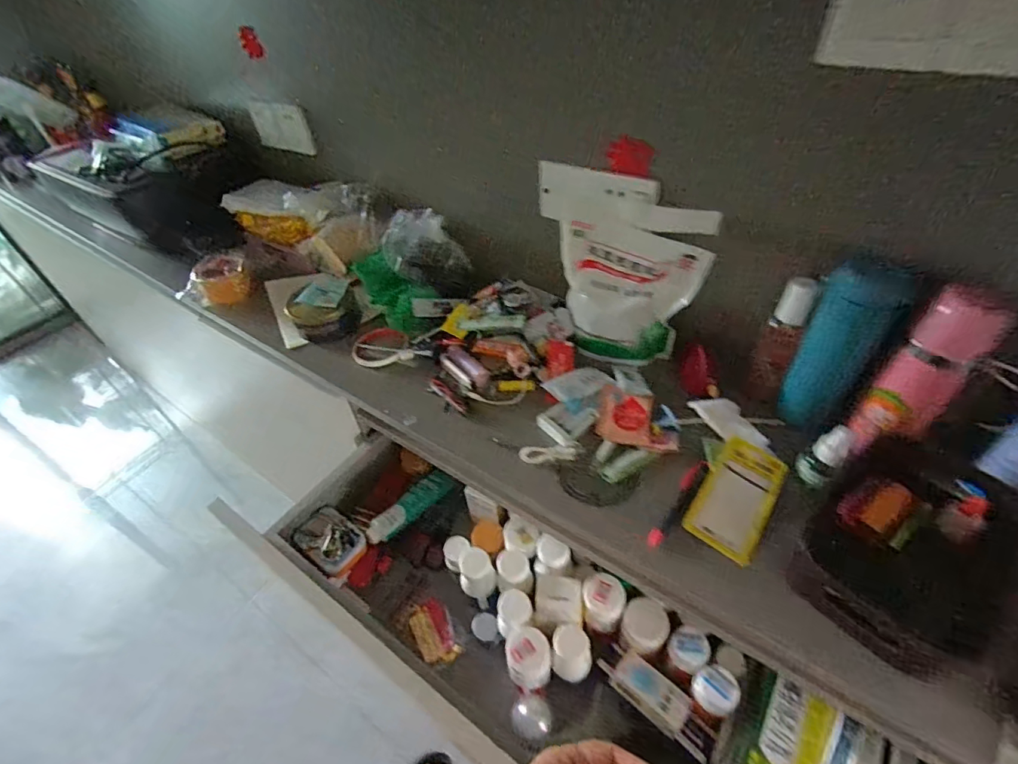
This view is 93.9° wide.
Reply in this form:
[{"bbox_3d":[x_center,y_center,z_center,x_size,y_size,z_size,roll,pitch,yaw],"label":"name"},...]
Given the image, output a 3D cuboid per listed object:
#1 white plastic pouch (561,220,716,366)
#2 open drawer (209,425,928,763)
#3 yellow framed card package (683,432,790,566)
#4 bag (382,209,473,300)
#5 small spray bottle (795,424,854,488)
[{"bbox_3d":[0.154,-0.112,0.619,0.174,0.188,0.065,15,48,19],"label":"white plastic pouch"},{"bbox_3d":[0.025,0.297,0.584,0.752,0.096,0.227,26,53,28],"label":"open drawer"},{"bbox_3d":[0.245,0.121,0.506,0.069,0.010,0.136,33,60,18],"label":"yellow framed card package"},{"bbox_3d":[-0.131,-0.213,0.762,0.125,0.098,0.089,-8,45,-3],"label":"bag"},{"bbox_3d":[0.327,0.076,0.493,0.033,0.068,0.029,31,55,31],"label":"small spray bottle"}]

